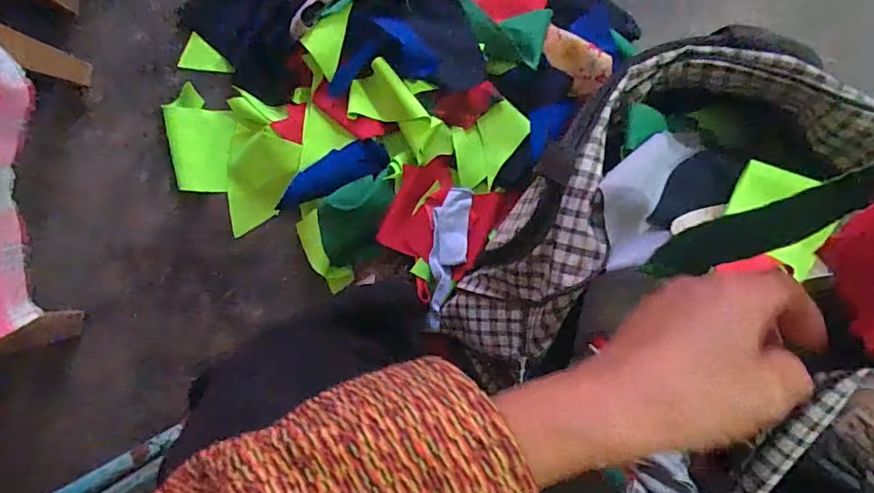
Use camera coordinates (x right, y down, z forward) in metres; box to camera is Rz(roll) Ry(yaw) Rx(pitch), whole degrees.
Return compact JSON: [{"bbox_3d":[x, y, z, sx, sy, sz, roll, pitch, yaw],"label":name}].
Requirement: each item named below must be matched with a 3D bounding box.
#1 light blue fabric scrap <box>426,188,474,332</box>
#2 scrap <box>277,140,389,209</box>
[{"bbox_3d":[0.014,0.017,0.621,0.043,0.015,0.178,6,91,5],"label":"light blue fabric scrap"},{"bbox_3d":[-0.137,-0.093,0.647,0.154,0.028,0.049,-20,89,5],"label":"scrap"}]

